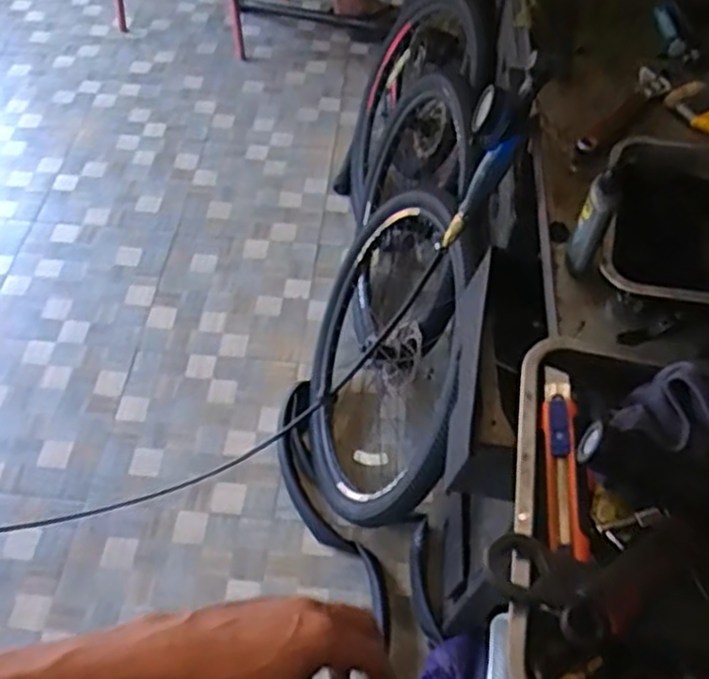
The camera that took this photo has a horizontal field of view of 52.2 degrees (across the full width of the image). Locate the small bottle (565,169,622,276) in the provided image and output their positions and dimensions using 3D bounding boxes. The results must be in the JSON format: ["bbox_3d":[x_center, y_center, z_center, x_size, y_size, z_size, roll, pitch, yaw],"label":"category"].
[{"bbox_3d":[0.249,-0.119,0.758,0.032,0.113,0.042,21,57,14],"label":"small bottle"}]

